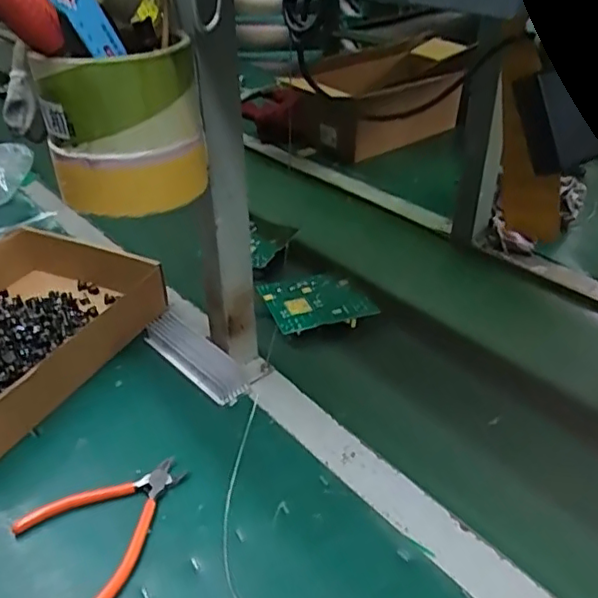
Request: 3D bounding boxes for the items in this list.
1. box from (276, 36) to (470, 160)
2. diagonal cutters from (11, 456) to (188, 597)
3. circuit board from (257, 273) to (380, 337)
[{"bbox_3d":[0.155,-0.395,1.227,0.310,0.156,0.247,-18,38,-23],"label":"box"},{"bbox_3d":[-0.161,0.192,0.531,0.116,0.009,0.134,24,42,32],"label":"diagonal cutters"},{"bbox_3d":[0.018,0.003,0.789,0.128,0.022,0.112,-13,36,-16],"label":"circuit board"}]

